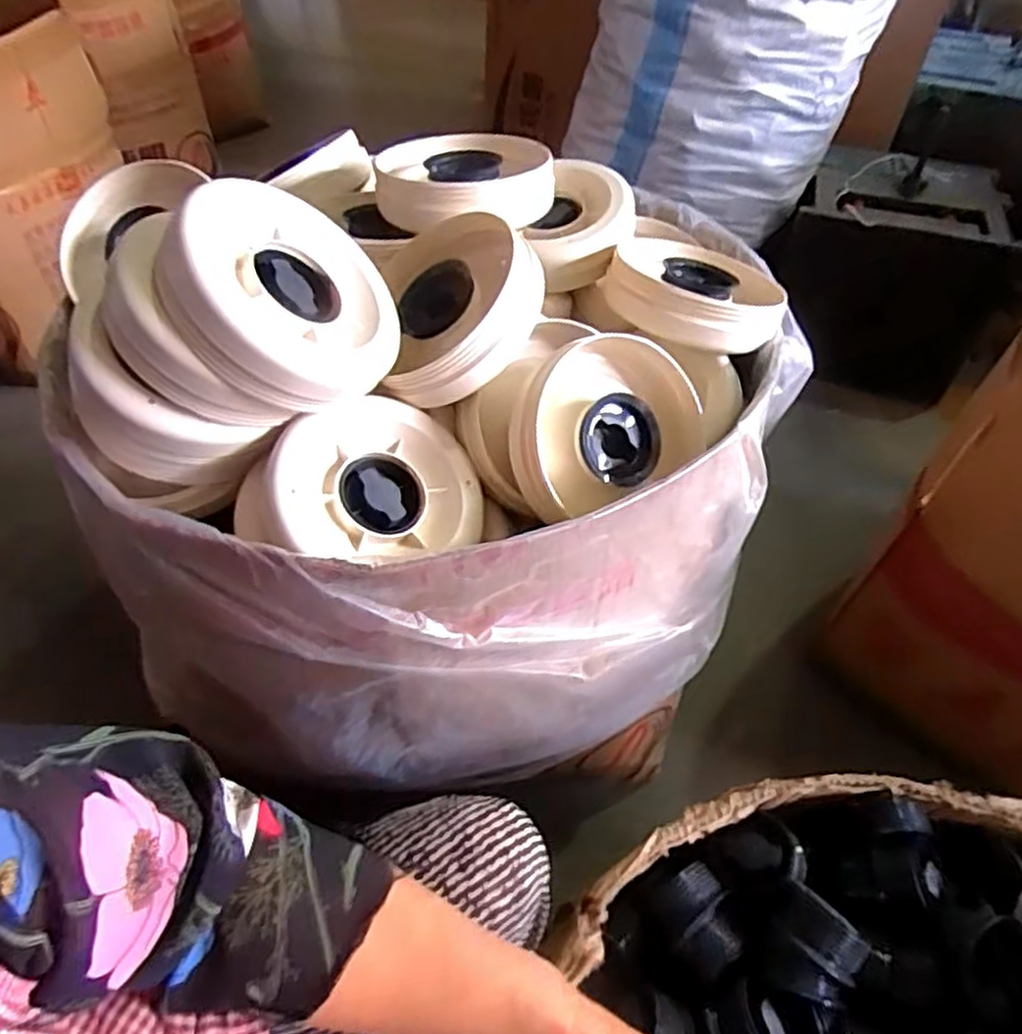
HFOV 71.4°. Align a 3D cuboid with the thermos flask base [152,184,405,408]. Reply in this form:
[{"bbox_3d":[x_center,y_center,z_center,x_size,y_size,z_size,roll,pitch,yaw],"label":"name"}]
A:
[{"bbox_3d":[-0.149,-0.145,0.474,0.148,0.042,0.140,54,42,-2],"label":"thermos flask base"}]

